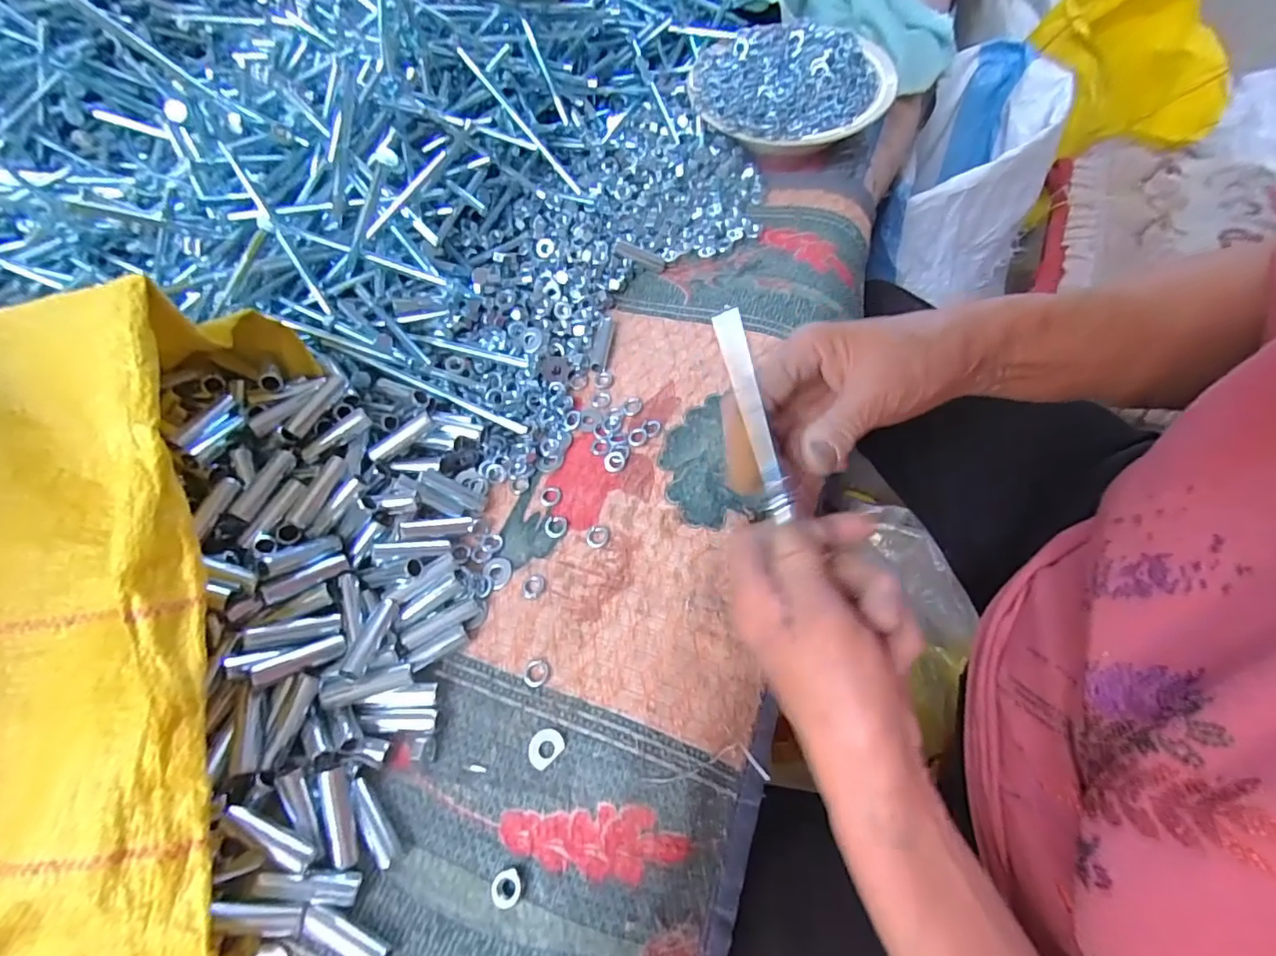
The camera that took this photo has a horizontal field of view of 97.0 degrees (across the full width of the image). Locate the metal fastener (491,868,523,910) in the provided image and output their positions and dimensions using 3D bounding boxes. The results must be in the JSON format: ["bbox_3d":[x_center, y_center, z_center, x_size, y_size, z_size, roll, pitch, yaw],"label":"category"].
[{"bbox_3d":[-0.058,0.181,0.249,0.013,0.006,0.014,-2,60,3],"label":"metal fastener"}]

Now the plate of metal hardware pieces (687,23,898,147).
[{"bbox_3d":[0.132,-0.345,0.496,0.167,0.039,0.160,8,61,8],"label":"plate of metal hardware pieces"}]

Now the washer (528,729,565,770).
[{"bbox_3d":[-0.046,0.133,0.279,0.016,0.004,0.019,40,70,22],"label":"washer"}]

